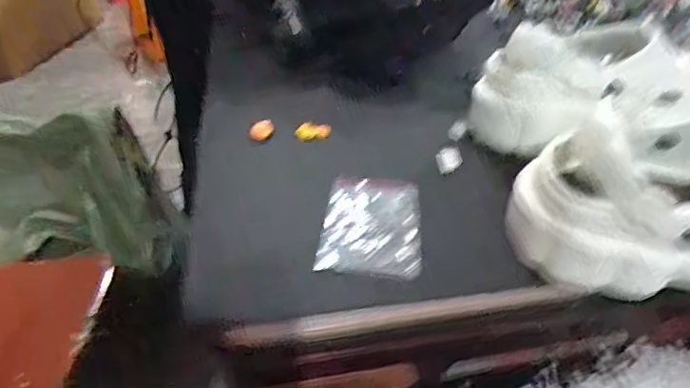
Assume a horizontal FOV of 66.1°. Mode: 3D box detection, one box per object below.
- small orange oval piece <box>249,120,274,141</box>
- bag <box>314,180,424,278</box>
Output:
[{"bbox_3d":[-0.087,-0.067,0.551,0.022,0.017,0.019,-19,40,-23],"label":"small orange oval piece"},{"bbox_3d":[0.022,0.023,0.431,0.077,0.013,0.106,3,37,5],"label":"bag"}]

